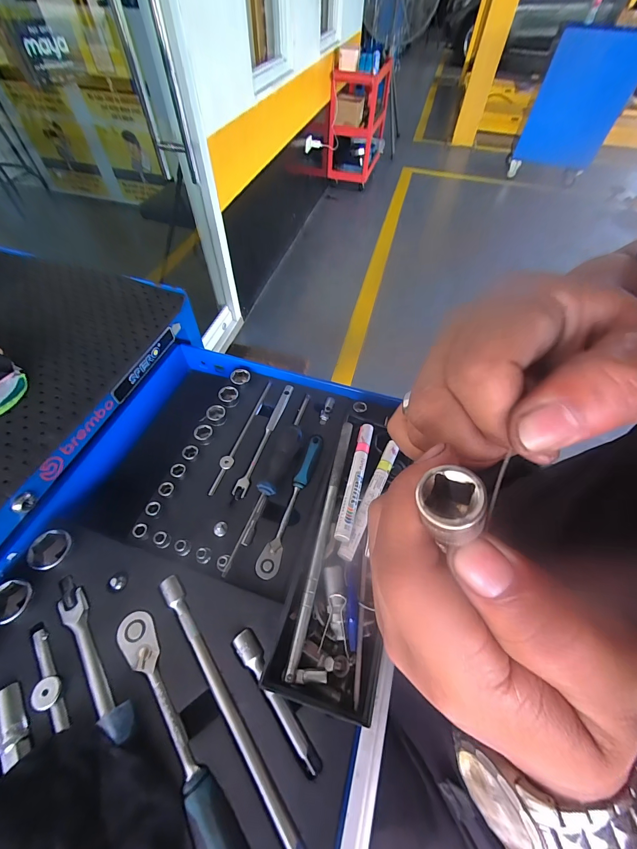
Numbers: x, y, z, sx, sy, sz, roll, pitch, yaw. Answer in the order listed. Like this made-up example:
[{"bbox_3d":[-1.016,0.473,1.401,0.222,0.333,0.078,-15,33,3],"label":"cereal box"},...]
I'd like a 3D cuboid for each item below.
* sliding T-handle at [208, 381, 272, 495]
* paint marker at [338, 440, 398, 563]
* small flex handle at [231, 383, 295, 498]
[{"bbox_3d":[-0.105,0.011,0.460,0.017,0.014,0.194,16,54,7],"label":"sliding T-handle"},{"bbox_3d":[0.056,0.075,0.347,0.015,0.012,0.139,24,56,13],"label":"paint marker"},{"bbox_3d":[-0.073,0.017,0.456,0.018,0.019,0.185,17,54,8],"label":"small flex handle"}]

